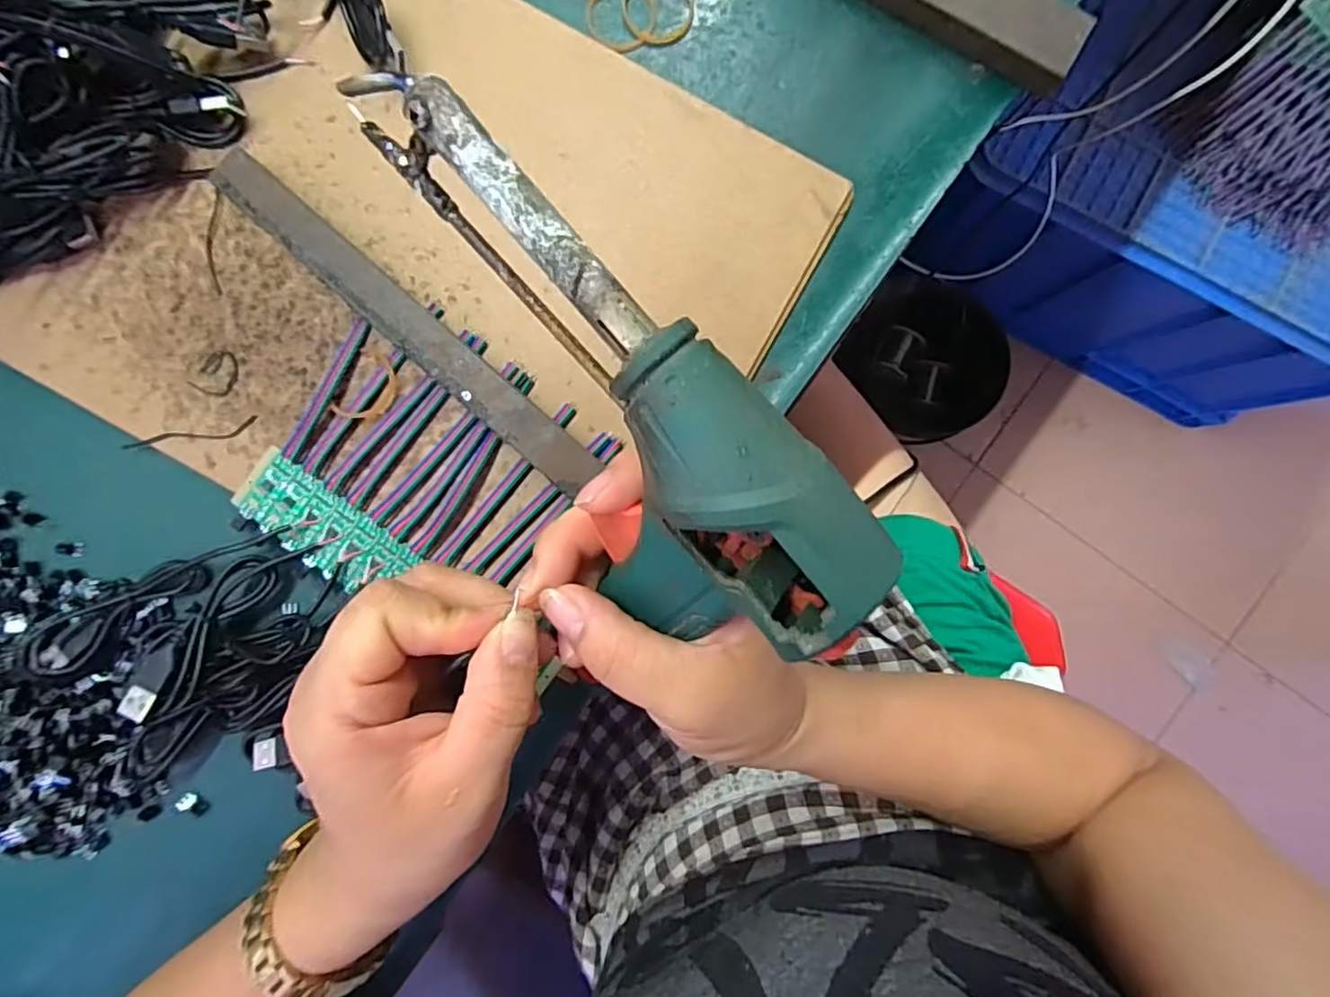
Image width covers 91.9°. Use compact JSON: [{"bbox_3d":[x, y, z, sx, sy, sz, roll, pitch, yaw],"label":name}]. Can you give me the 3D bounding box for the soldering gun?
[{"bbox_3d":[-0.018,-0.033,0.179,0.065,0.056,0.178,-36,91,1],"label":"soldering gun"}]

